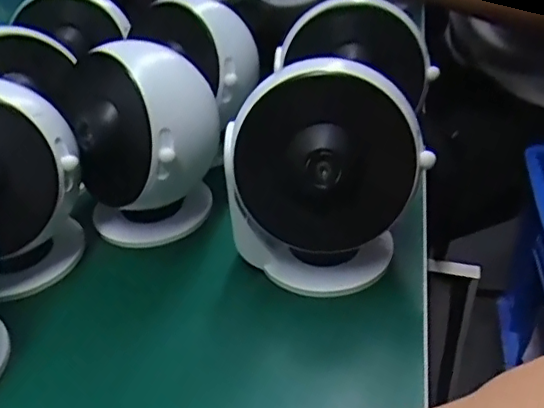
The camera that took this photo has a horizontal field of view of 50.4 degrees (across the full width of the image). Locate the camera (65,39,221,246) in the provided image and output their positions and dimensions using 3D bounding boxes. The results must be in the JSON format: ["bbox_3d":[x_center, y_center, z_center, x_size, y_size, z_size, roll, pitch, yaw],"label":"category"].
[{"bbox_3d":[-0.080,-0.038,0.378,0.094,0.120,0.086,-16,37,-13],"label":"camera"}]

